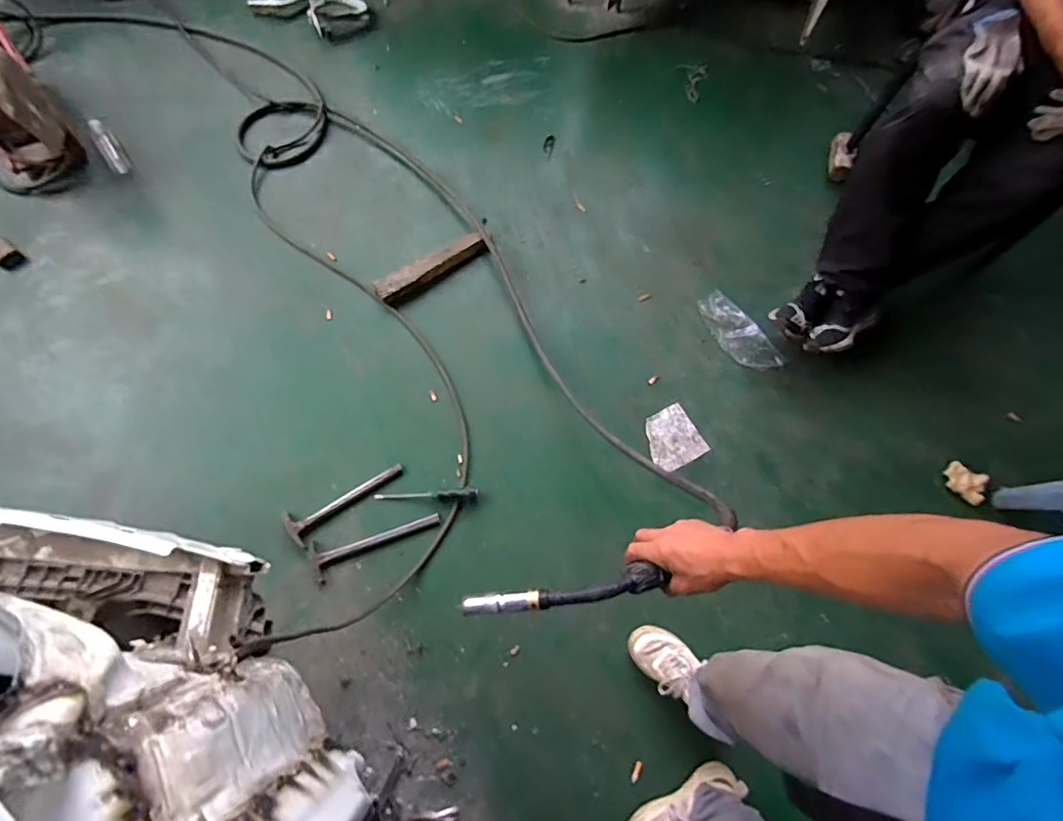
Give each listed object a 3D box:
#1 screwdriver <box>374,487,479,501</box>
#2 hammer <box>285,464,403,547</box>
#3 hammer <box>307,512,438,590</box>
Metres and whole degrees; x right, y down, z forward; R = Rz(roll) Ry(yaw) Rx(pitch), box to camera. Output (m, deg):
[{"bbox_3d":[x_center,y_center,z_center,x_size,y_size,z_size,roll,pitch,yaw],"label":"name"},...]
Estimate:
[{"bbox_3d":[-0.258,0.210,1.254,0.253,0.034,0.027,-2,71,-3],"label":"screwdriver"},{"bbox_3d":[-0.466,0.216,1.273,0.300,0.026,0.086,-34,76,-13],"label":"hammer"},{"bbox_3d":[-0.374,0.322,1.243,0.309,0.022,0.098,-19,71,-9],"label":"hammer"}]

